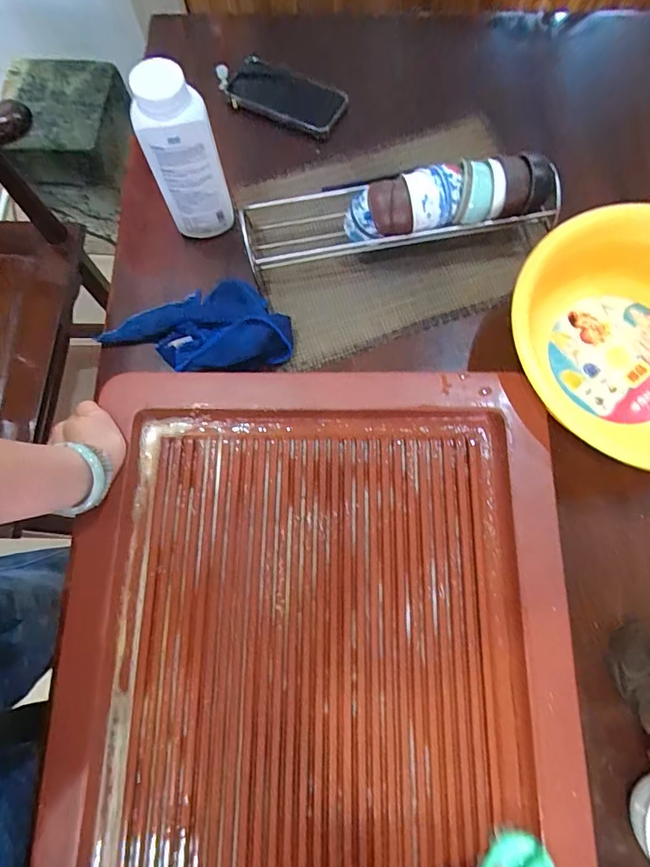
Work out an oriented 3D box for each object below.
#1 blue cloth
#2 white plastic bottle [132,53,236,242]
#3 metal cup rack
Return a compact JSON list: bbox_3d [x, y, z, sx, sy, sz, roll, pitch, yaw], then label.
[{"bbox_3d":[-0.155,-0.120,0.561,0.225,0.048,0.122,-8,75,0],"label":"blue cloth"},{"bbox_3d":[-0.156,-0.302,0.531,0.073,0.184,0.067,-21,75,-4],"label":"white plastic bottle"},{"bbox_3d":[0.085,-0.257,0.565,0.363,0.087,0.088,-12,75,-1],"label":"metal cup rack"}]

